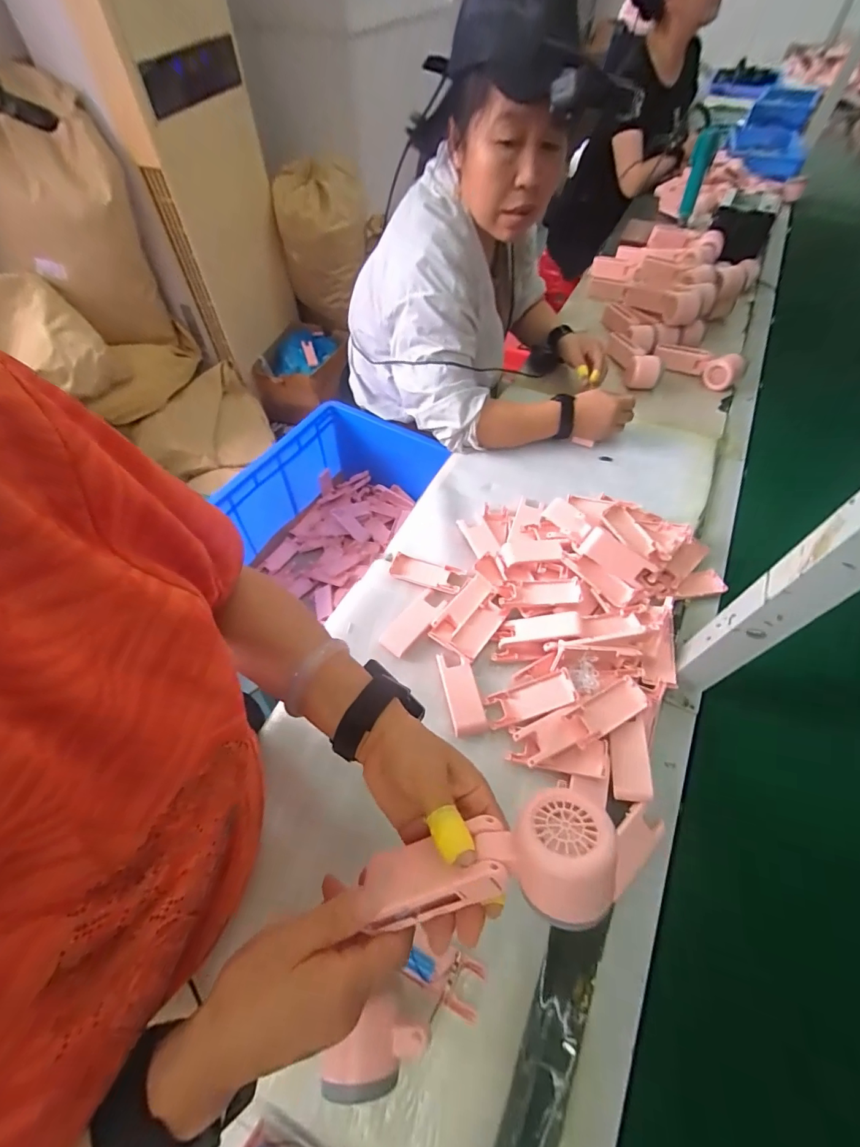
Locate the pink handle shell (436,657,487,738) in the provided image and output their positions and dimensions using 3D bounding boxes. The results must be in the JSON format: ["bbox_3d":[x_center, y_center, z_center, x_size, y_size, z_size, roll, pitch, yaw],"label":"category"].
[{"bbox_3d":[0.039,0.142,0.530,0.036,0.013,0.095,-12,58,-8],"label":"pink handle shell"}]

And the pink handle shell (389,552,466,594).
[{"bbox_3d":[-0.005,0.001,0.617,0.101,0.011,0.042,18,59,11],"label":"pink handle shell"}]

